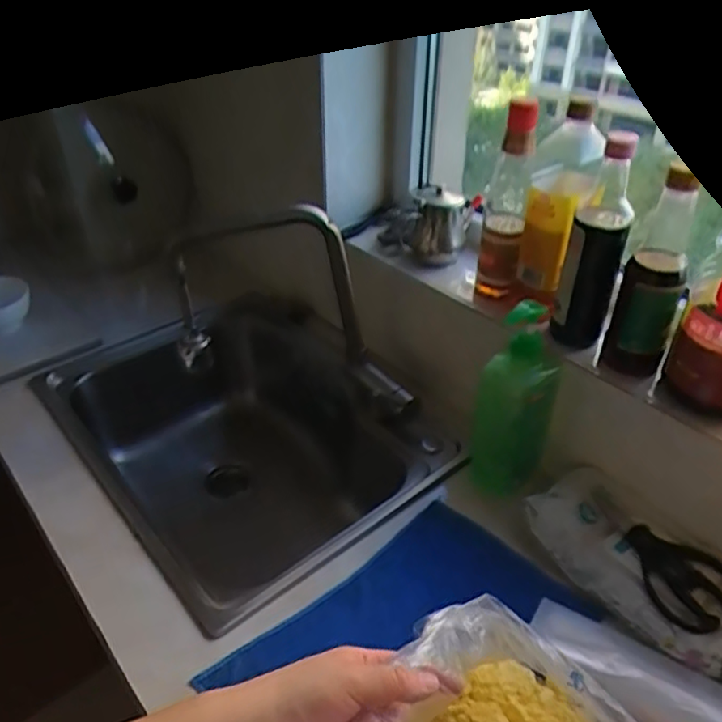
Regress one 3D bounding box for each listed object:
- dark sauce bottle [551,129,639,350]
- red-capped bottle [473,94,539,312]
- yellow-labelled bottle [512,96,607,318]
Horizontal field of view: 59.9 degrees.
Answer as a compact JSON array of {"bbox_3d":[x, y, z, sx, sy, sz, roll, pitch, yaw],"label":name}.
[{"bbox_3d":[0.276,-0.139,0.731,0.063,0.240,0.075,12,39,15],"label":"dark sauce bottle"},{"bbox_3d":[0.195,-0.198,0.826,0.062,0.271,0.068,9,38,12],"label":"red-capped bottle"},{"bbox_3d":[0.246,-0.182,0.767,0.064,0.231,0.085,-17,40,-22],"label":"yellow-labelled bottle"}]

